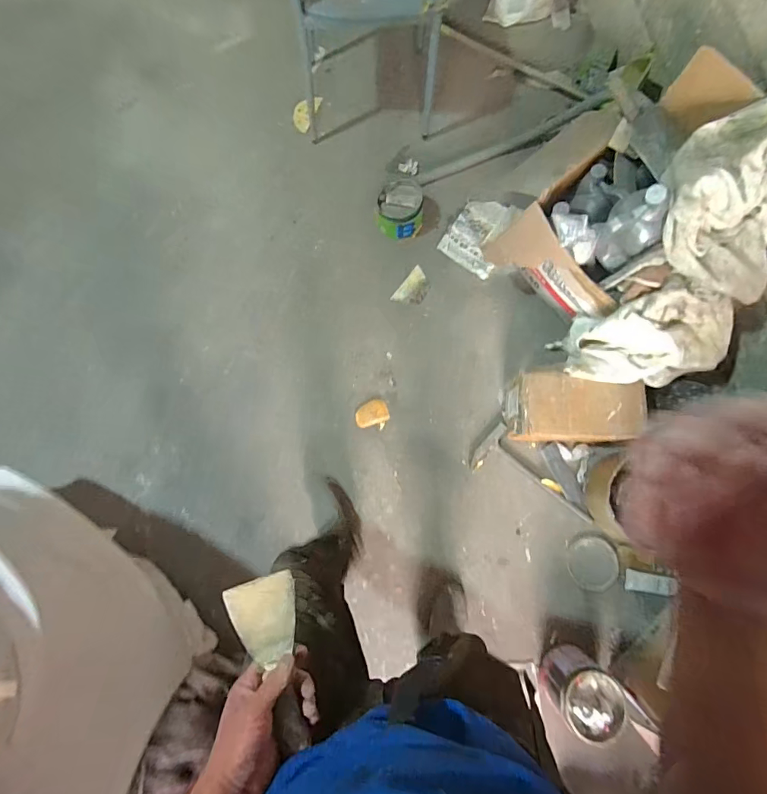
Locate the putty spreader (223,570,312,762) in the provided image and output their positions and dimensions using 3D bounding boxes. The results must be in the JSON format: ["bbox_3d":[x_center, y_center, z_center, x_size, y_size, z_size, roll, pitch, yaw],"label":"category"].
[{"bbox_3d":[-0.117,0.288,0.462,0.067,0.023,0.173,-17,78,0],"label":"putty spreader"}]

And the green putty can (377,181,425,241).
[{"bbox_3d":[0.053,-0.587,1.326,0.147,0.104,0.164,5,82,3],"label":"green putty can"}]

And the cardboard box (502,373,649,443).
[{"bbox_3d":[0.503,0.040,1.156,0.306,0.212,0.167,1,80,3],"label":"cardboard box"}]

